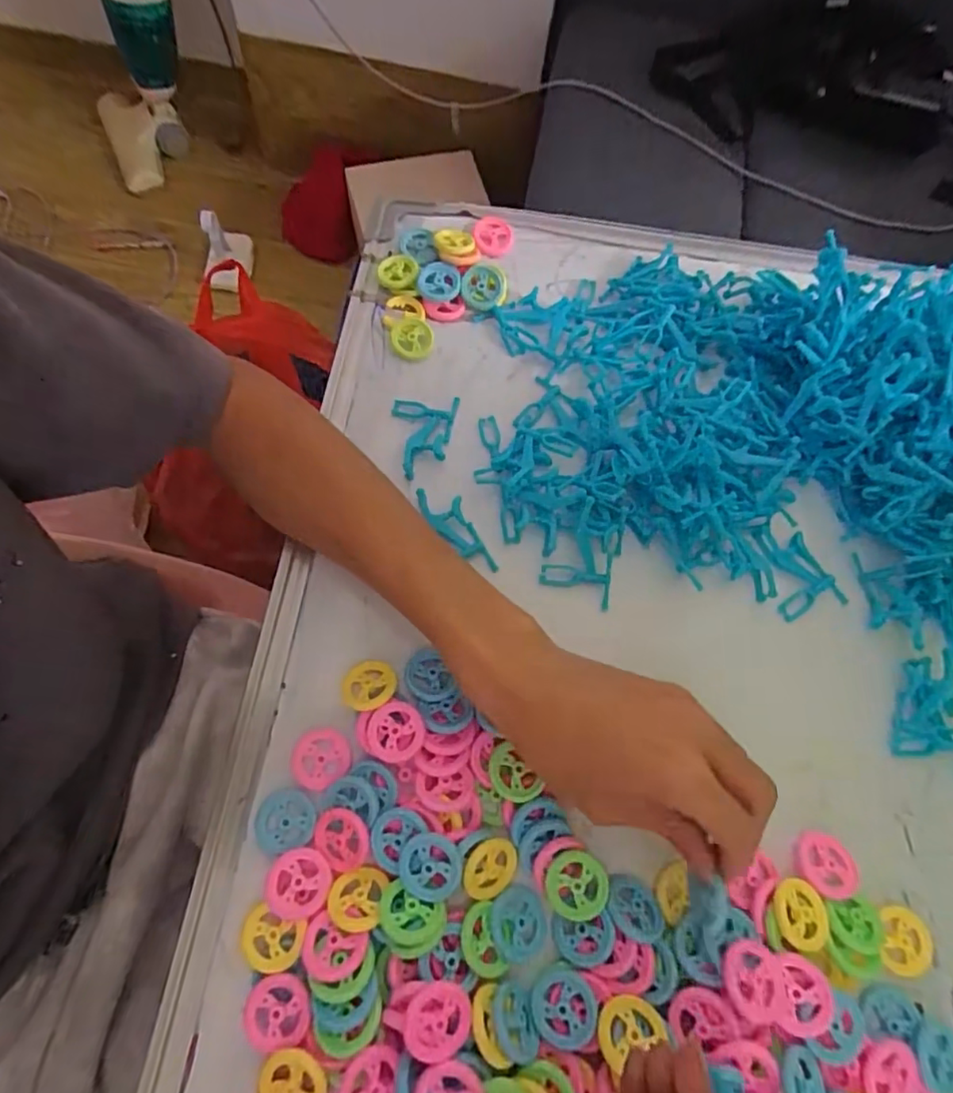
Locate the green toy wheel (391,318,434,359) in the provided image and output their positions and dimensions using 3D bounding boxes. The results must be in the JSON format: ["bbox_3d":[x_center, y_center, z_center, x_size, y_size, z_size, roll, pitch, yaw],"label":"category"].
[{"bbox_3d":[-0.044,-0.143,0.407,0.029,0.007,0.032,4,67,-3],"label":"green toy wheel"}]

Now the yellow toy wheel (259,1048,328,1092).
[{"bbox_3d":[-0.079,0.232,0.257,0.029,0.006,0.027,16,85,3],"label":"yellow toy wheel"}]

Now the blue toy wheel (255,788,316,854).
[{"bbox_3d":[-0.096,0.136,0.297,0.030,0.004,0.029,2,67,-4],"label":"blue toy wheel"}]

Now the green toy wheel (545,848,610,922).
[{"bbox_3d":[0.048,0.162,0.284,0.029,0.004,0.029,-1,69,3],"label":"green toy wheel"}]

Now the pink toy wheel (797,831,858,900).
[{"bbox_3d":[0.179,0.161,0.302,0.030,0.006,0.030,2,59,-3],"label":"pink toy wheel"}]

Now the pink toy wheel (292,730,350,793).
[{"bbox_3d":[-0.081,0.110,0.309,0.030,0.009,0.030,2,67,-4],"label":"pink toy wheel"}]

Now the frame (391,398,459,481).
[{"bbox_3d":[-0.030,-0.071,0.378,0.042,0.014,0.058,-5,68,-6],"label":"frame"}]

